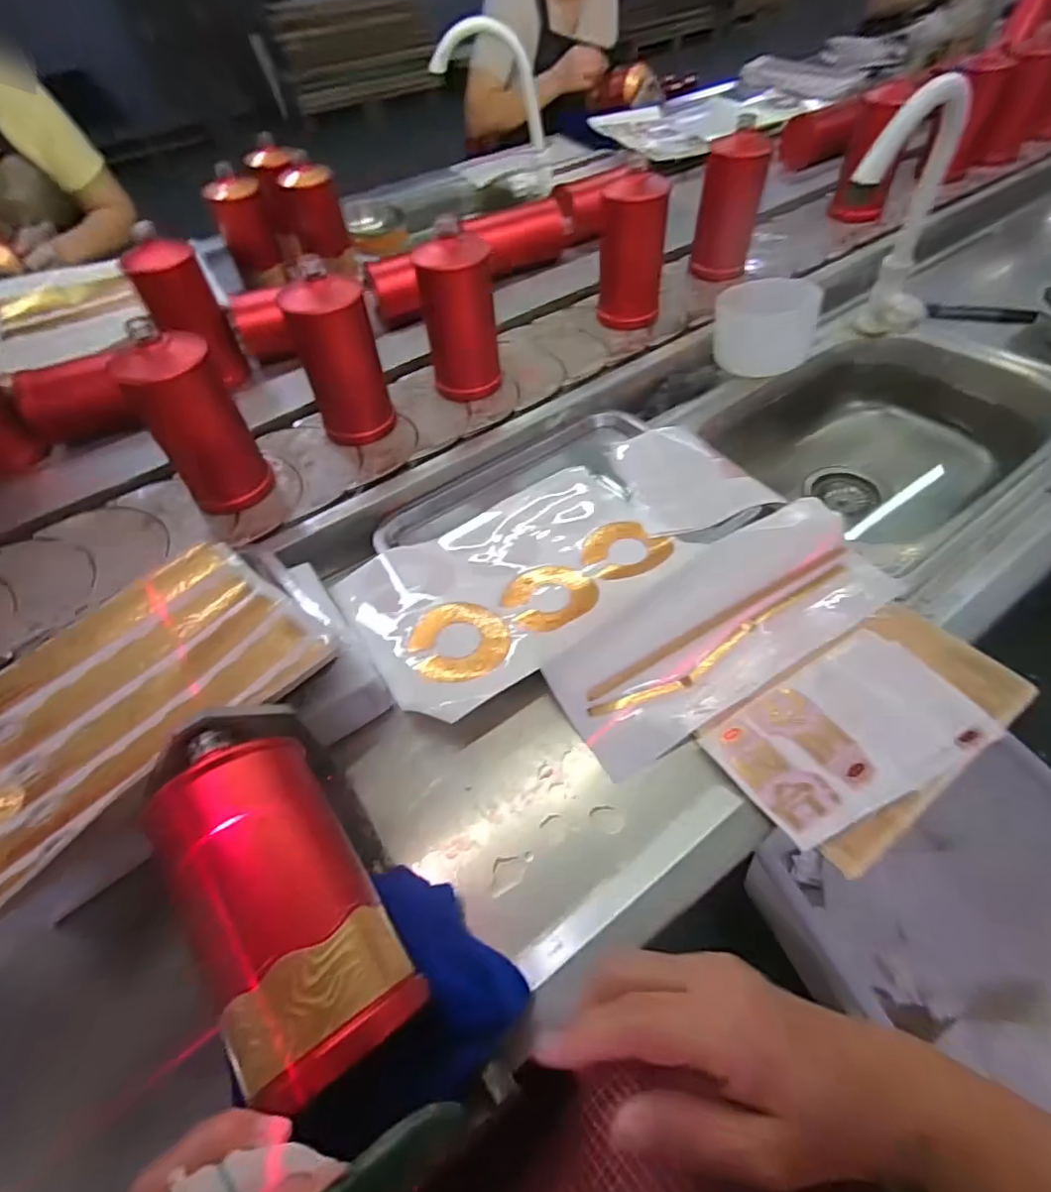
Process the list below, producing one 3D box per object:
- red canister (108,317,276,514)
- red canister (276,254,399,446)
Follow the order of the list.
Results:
[{"bbox_3d":[-0.333,-0.164,0.565,0.080,0.182,0.072,-11,54,-4],"label":"red canister"},{"bbox_3d":[-0.205,-0.259,0.628,0.081,0.179,0.076,8,55,10],"label":"red canister"}]

